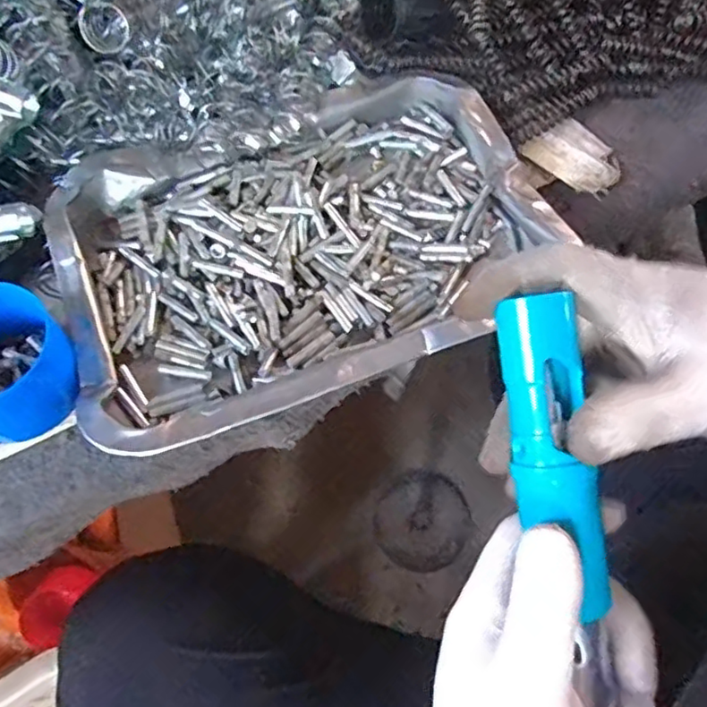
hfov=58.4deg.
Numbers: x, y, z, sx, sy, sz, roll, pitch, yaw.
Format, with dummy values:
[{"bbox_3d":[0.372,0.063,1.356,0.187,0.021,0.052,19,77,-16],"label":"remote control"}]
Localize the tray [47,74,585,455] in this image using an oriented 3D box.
[{"bbox_3d":[-0.025,-0.061,0.339,0.246,0.029,0.179,-19,66,-7],"label":"tray"}]

